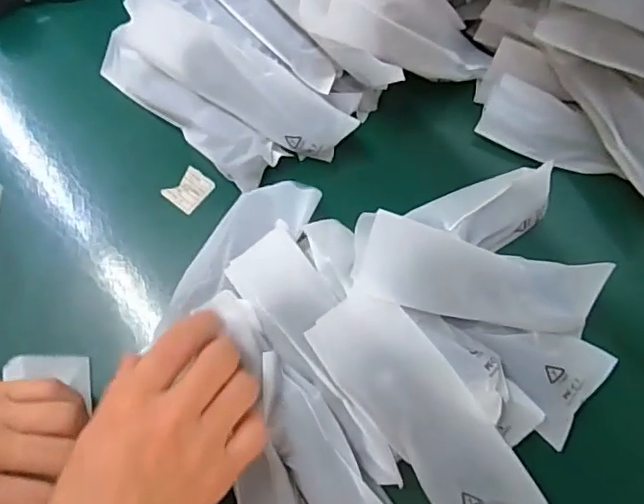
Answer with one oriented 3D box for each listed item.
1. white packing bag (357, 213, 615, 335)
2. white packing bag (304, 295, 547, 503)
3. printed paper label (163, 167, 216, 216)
[{"bbox_3d":[0.093,0.016,0.331,0.143,0.020,0.045,11,73,-9],"label":"white packing bag"},{"bbox_3d":[0.057,0.090,0.310,0.051,0.023,0.151,-38,76,-9],"label":"white packing bag"},{"bbox_3d":[-0.094,-0.044,0.401,0.024,0.004,0.030,42,80,4],"label":"printed paper label"}]

